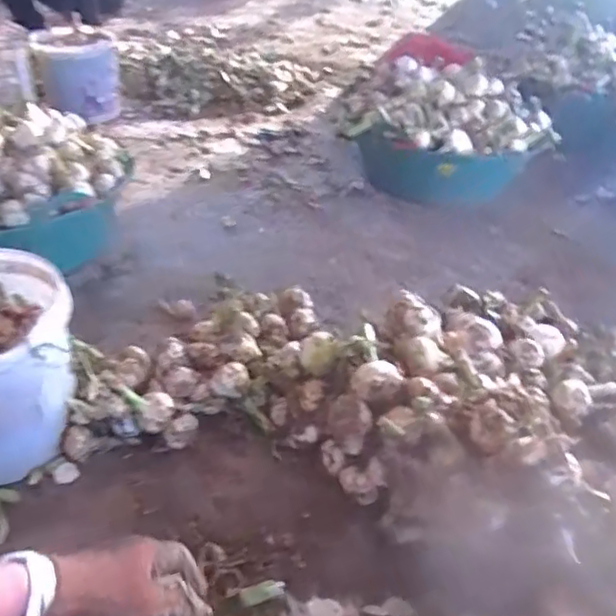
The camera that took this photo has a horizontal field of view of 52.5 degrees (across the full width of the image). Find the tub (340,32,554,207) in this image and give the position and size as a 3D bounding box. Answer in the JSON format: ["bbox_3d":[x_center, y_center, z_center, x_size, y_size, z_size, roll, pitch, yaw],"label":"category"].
[{"bbox_3d":[0.386,-0.493,1.666,0.484,0.266,0.455,11,39,11],"label":"tub"}]

